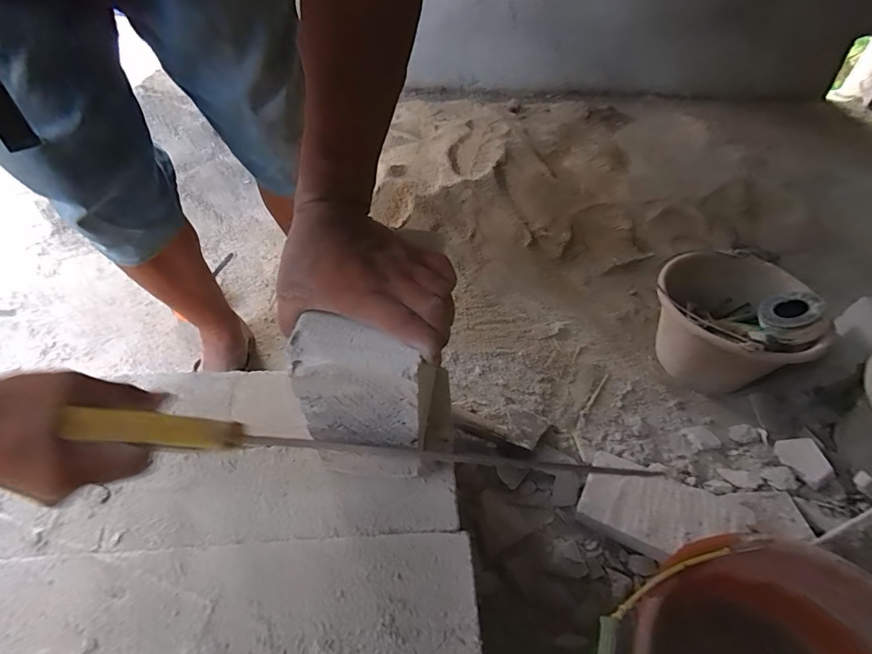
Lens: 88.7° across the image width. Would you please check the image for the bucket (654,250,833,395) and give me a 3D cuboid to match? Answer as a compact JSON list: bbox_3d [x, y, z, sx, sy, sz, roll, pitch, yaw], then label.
[{"bbox_3d":[0.496,-0.004,0.777,0.240,0.176,0.230,1,49,-2],"label":"bucket"}]

